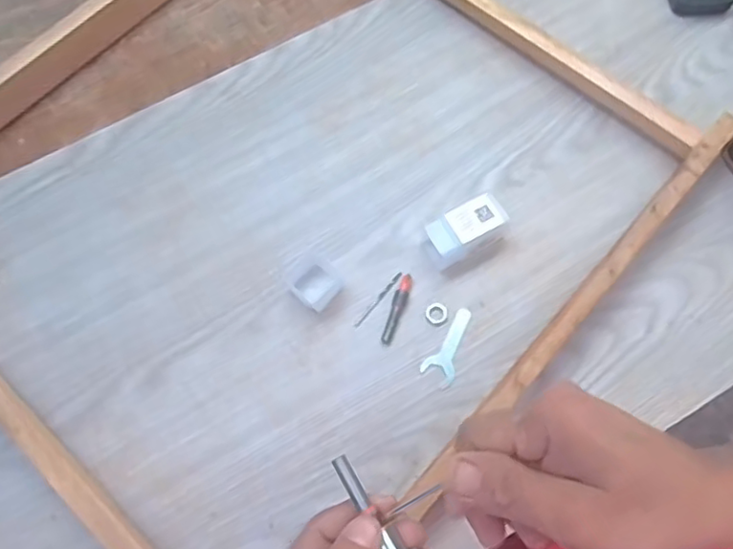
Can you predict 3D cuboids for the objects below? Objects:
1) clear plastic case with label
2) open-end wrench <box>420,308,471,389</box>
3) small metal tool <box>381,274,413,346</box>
[{"bbox_3d":[0.082,-0.036,0.519,0.064,0.037,0.035,-27,71,-9],"label":"clear plastic case with label"},{"bbox_3d":[0.070,0.057,0.500,0.026,0.004,0.066,30,73,11],"label":"open-end wrench"},{"bbox_3d":[0.025,0.028,0.514,0.012,0.010,0.061,17,71,7],"label":"small metal tool"}]

